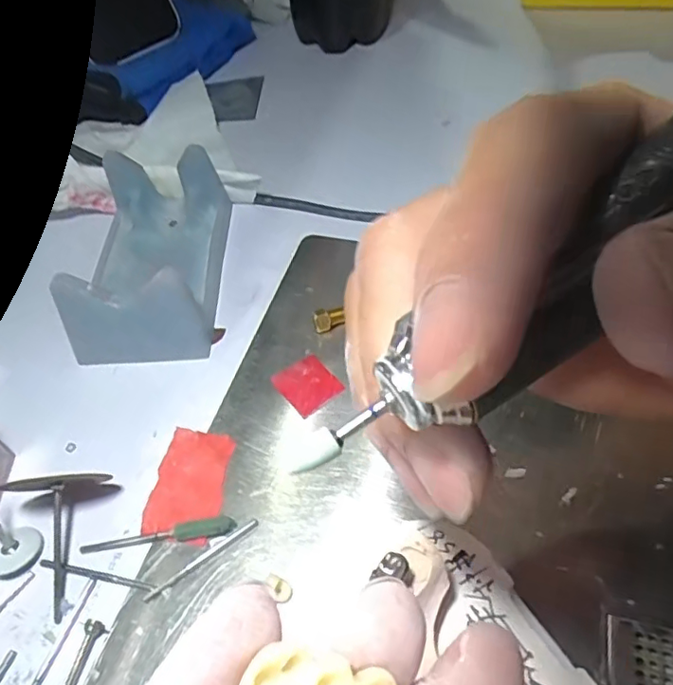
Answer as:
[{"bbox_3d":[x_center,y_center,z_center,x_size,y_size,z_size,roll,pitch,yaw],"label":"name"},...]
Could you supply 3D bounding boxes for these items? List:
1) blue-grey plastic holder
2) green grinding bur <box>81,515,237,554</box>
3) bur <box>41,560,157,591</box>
[{"bbox_3d":[-0.089,-0.046,0.270,0.063,0.038,0.107,-3,52,-1],"label":"blue-grey plastic holder"},{"bbox_3d":[-0.063,0.067,0.201,0.054,0.006,0.007,-6,52,-4],"label":"green grinding bur"},{"bbox_3d":[-0.083,0.079,0.195,0.043,0.004,0.004,10,53,9],"label":"bur"}]

